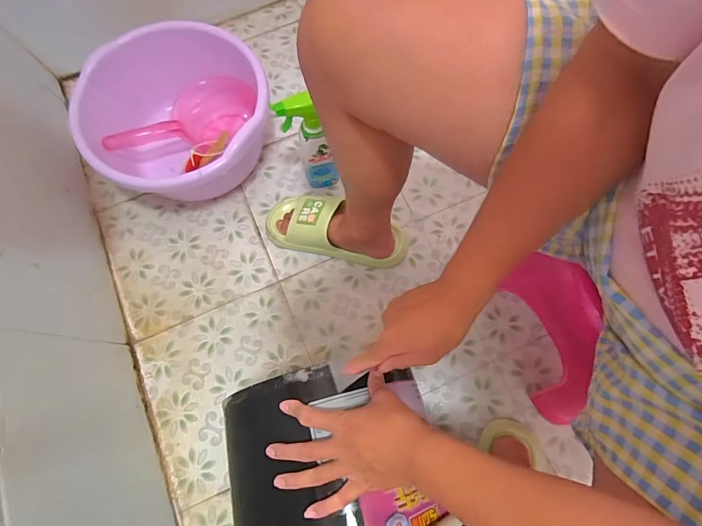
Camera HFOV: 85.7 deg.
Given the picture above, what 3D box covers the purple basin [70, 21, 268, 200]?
[{"bbox_3d":[-0.309,-0.265,0.729,0.311,0.167,0.330,-1,69,3],"label":"purple basin"}]

